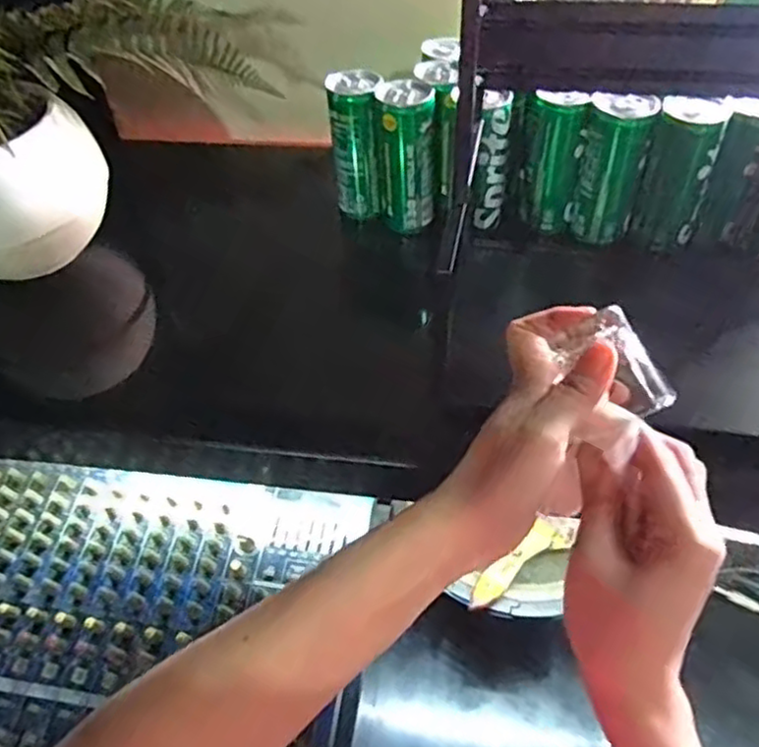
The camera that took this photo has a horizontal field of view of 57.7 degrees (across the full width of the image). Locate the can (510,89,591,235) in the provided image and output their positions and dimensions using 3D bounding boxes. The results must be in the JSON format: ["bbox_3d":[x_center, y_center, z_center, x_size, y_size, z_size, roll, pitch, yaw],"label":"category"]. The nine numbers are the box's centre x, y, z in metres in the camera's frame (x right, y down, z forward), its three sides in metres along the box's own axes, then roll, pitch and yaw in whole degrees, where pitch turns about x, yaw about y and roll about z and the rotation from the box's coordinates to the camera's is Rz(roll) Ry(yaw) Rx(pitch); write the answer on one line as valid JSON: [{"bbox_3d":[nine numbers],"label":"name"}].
[{"bbox_3d":[0.159,-0.204,0.648,0.054,0.134,0.058,5,46,10],"label":"can"}]

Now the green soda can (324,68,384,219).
[{"bbox_3d":[-0.020,-0.218,0.672,0.047,0.135,0.049,-9,45,-4],"label":"green soda can"}]

